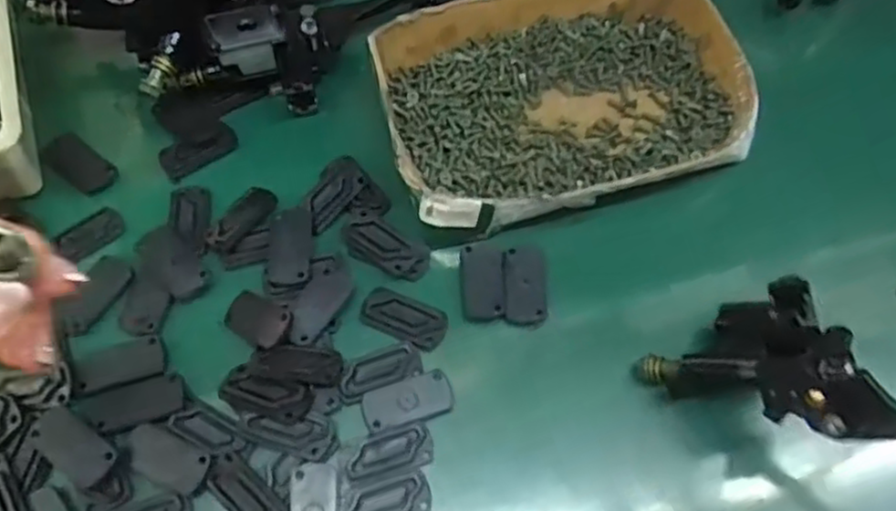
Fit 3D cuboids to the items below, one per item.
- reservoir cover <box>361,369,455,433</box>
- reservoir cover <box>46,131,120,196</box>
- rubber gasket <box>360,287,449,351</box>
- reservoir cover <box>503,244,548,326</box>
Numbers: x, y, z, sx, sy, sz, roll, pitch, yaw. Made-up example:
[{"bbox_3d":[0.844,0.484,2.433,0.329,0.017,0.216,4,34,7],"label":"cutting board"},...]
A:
[{"bbox_3d":[-0.021,0.077,0.387,0.048,0.004,0.023,-15,66,-9],"label":"reservoir cover"},{"bbox_3d":[-0.232,-0.058,0.460,0.050,0.009,0.024,38,69,15],"label":"reservoir cover"},{"bbox_3d":[-0.025,0.035,0.413,0.050,0.004,0.024,24,66,9],"label":"rubber gasket"},{"bbox_3d":[0.045,0.015,0.423,0.025,0.005,0.048,1,65,-1],"label":"reservoir cover"}]

